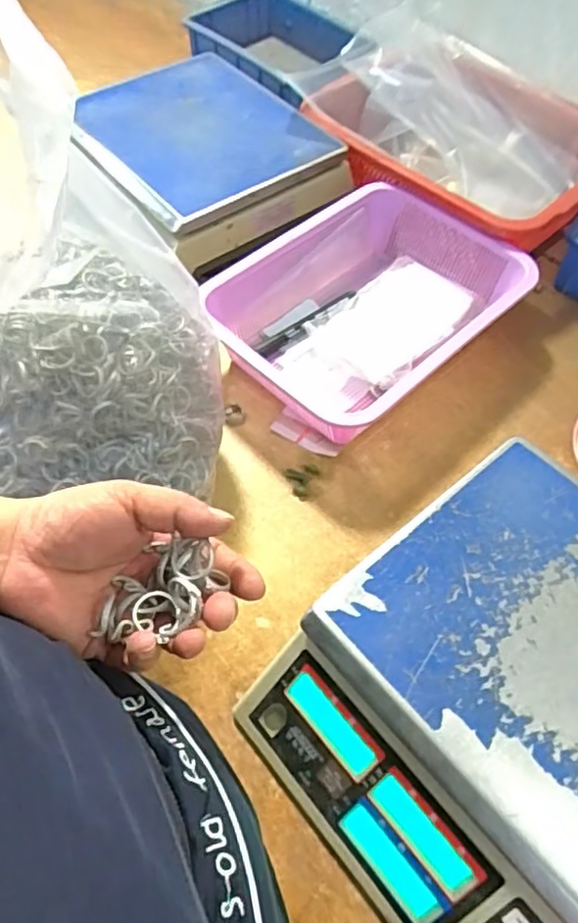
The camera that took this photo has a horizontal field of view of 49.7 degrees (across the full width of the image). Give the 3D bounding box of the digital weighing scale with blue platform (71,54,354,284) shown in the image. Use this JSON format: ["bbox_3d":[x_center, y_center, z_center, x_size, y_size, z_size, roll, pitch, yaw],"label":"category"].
[{"bbox_3d":[-0.108,-0.367,0.739,0.238,0.072,0.284,-34,63,-21],"label":"digital weighing scale with blue platform"}]

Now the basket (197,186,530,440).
[{"bbox_3d":[0.082,-0.156,0.655,0.287,0.083,0.225,-39,65,-24],"label":"basket"}]

